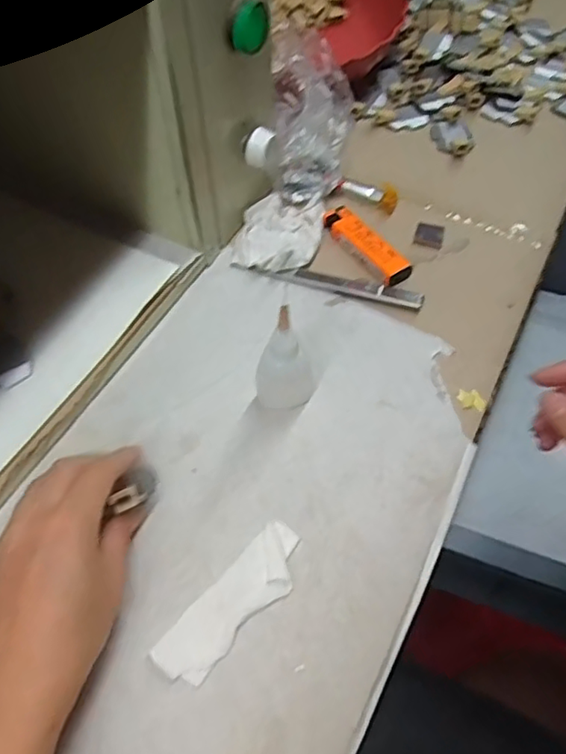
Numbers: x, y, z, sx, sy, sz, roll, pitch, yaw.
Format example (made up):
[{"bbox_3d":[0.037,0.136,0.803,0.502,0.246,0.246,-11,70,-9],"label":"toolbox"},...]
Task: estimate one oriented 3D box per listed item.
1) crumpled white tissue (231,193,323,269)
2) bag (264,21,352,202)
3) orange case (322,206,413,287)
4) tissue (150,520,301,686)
[{"bbox_3d":[-0.002,-0.111,0.450,0.060,0.015,0.075,11,57,8],"label":"crumpled white tissue"},{"bbox_3d":[0.020,-0.205,0.463,0.073,0.061,0.129,3,89,0],"label":"bag"},{"bbox_3d":[0.061,-0.100,0.444,0.025,0.009,0.081,-31,61,-18],"label":"orange case"},{"bbox_3d":[-0.024,0.116,0.309,0.031,0.005,0.092,37,64,22],"label":"tissue"}]

